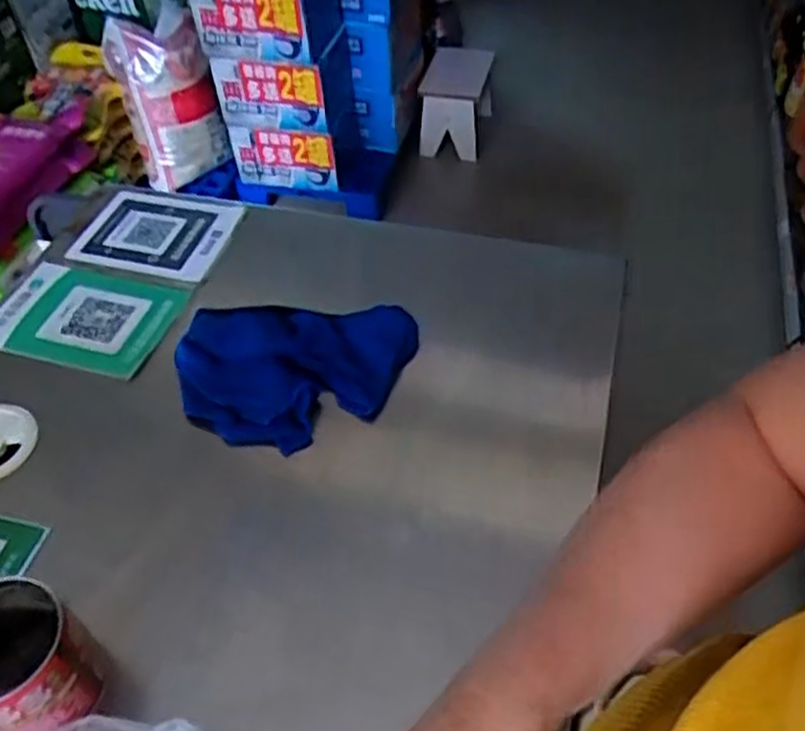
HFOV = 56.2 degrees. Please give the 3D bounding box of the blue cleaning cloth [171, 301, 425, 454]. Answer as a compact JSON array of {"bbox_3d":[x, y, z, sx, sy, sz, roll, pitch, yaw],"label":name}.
[{"bbox_3d":[-0.087,0.001,0.571,0.176,0.033,0.131,8,50,10],"label":"blue cleaning cloth"}]

